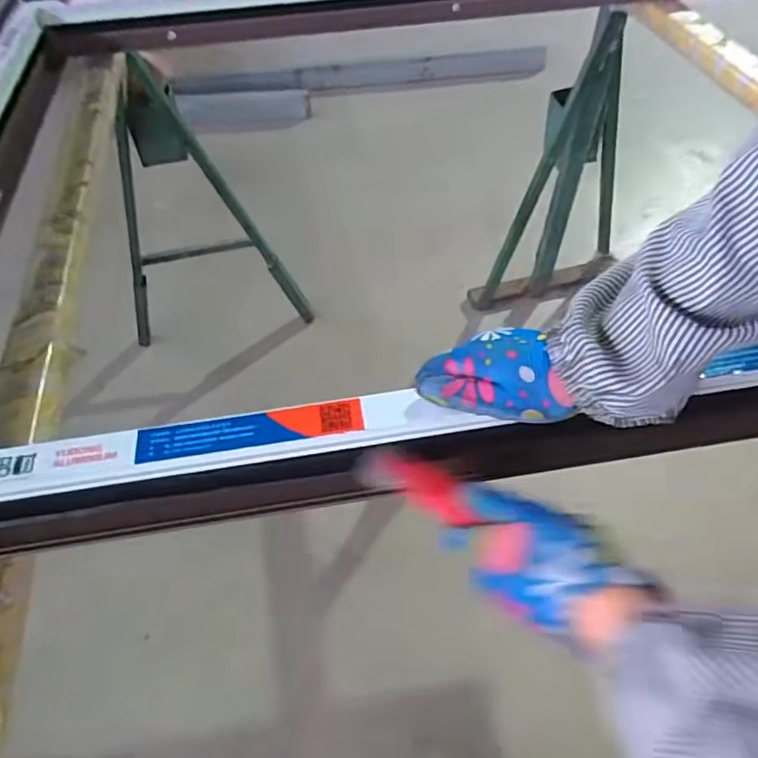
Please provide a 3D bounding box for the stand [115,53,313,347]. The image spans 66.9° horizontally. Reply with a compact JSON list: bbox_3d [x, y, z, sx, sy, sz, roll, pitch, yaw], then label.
[{"bbox_3d":[-0.476,-0.395,1.453,0.500,0.768,0.180,-14,52,-8],"label":"stand"}]

